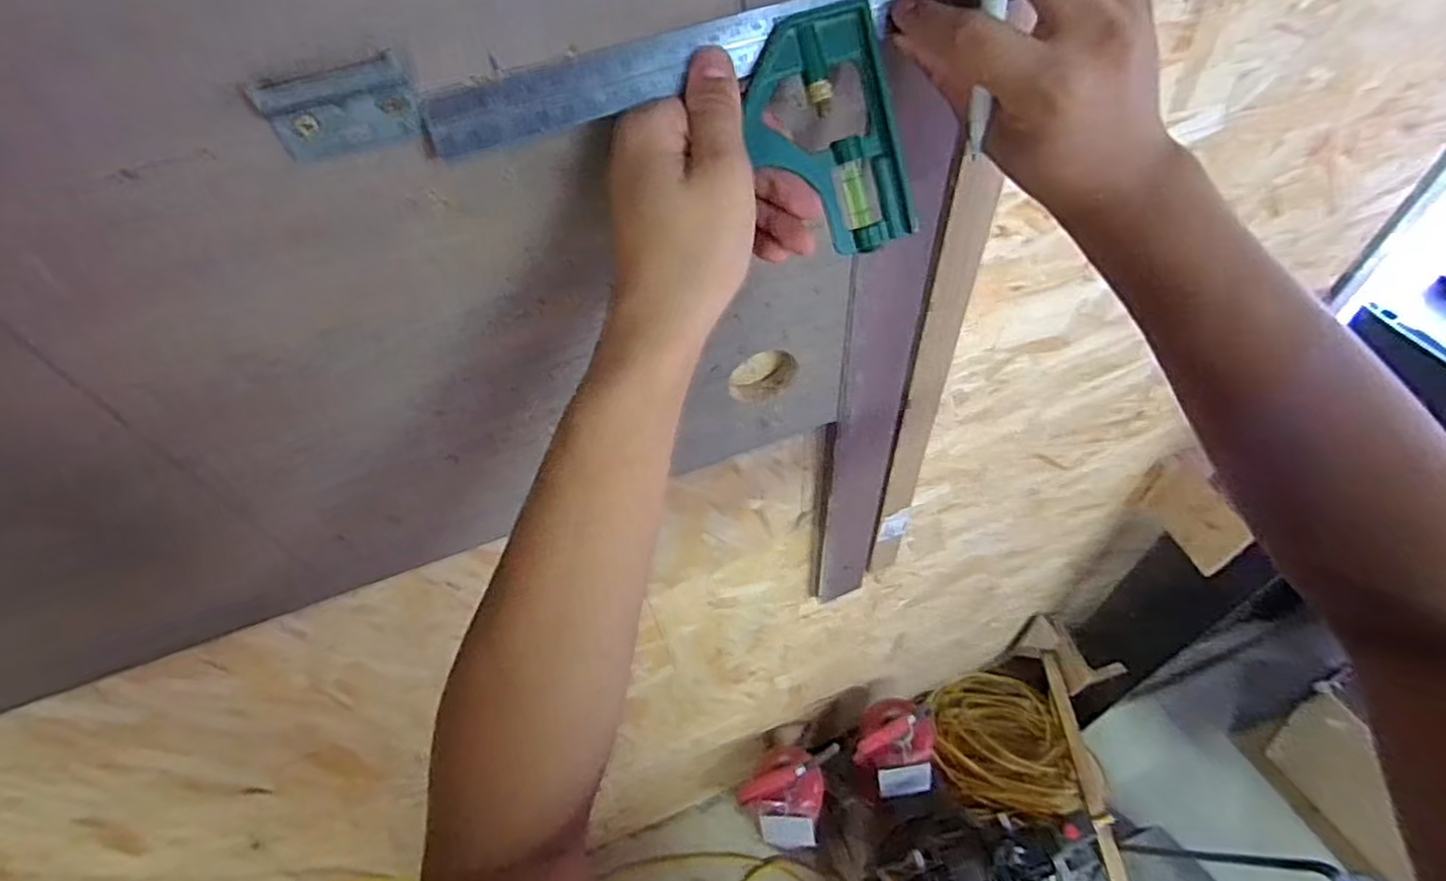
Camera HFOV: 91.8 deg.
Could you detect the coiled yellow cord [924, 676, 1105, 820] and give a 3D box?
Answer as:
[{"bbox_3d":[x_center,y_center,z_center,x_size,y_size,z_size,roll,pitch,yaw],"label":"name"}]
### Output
[{"bbox_3d":[0.618,0.657,1.523,0.333,0.151,0.324,-4,53,3],"label":"coiled yellow cord"}]

